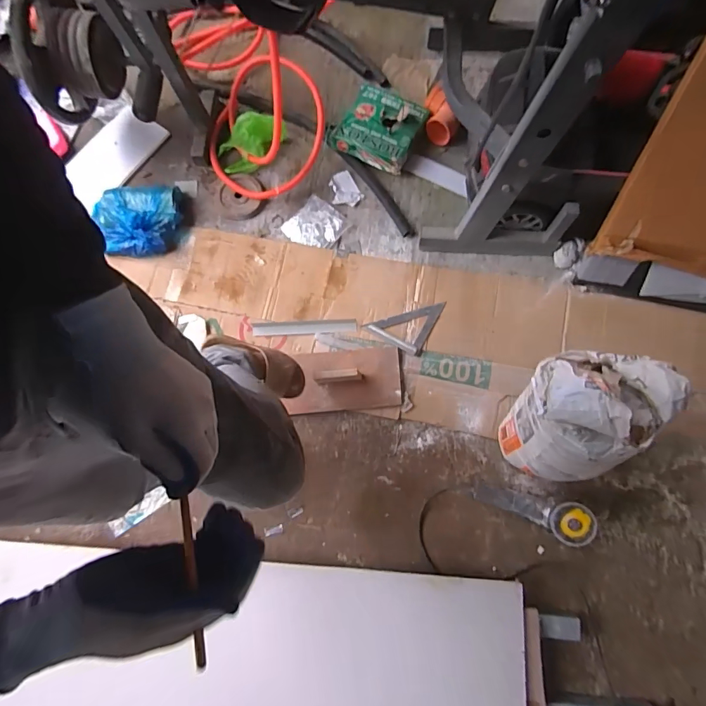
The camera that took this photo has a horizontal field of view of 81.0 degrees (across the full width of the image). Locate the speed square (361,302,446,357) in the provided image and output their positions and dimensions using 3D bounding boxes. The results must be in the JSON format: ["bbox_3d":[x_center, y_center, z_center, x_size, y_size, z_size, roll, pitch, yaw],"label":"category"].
[{"bbox_3d":[0.152,-0.106,1.249,0.191,0.027,0.179,26,76,7],"label":"speed square"}]

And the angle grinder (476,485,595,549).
[{"bbox_3d":[0.458,0.405,1.064,0.276,0.112,0.097,19,75,5],"label":"angle grinder"}]

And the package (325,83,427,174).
[{"bbox_3d":[0.075,-0.752,1.367,0.285,0.088,0.270,24,75,6],"label":"package"}]

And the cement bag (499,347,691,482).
[{"bbox_3d":[0.467,0.156,0.926,0.219,0.502,0.244,-1,74,-1],"label":"cement bag"}]

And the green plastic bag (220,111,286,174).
[{"bbox_3d":[-0.334,-0.689,1.359,0.229,0.091,0.166,-7,74,-2],"label":"green plastic bag"}]

